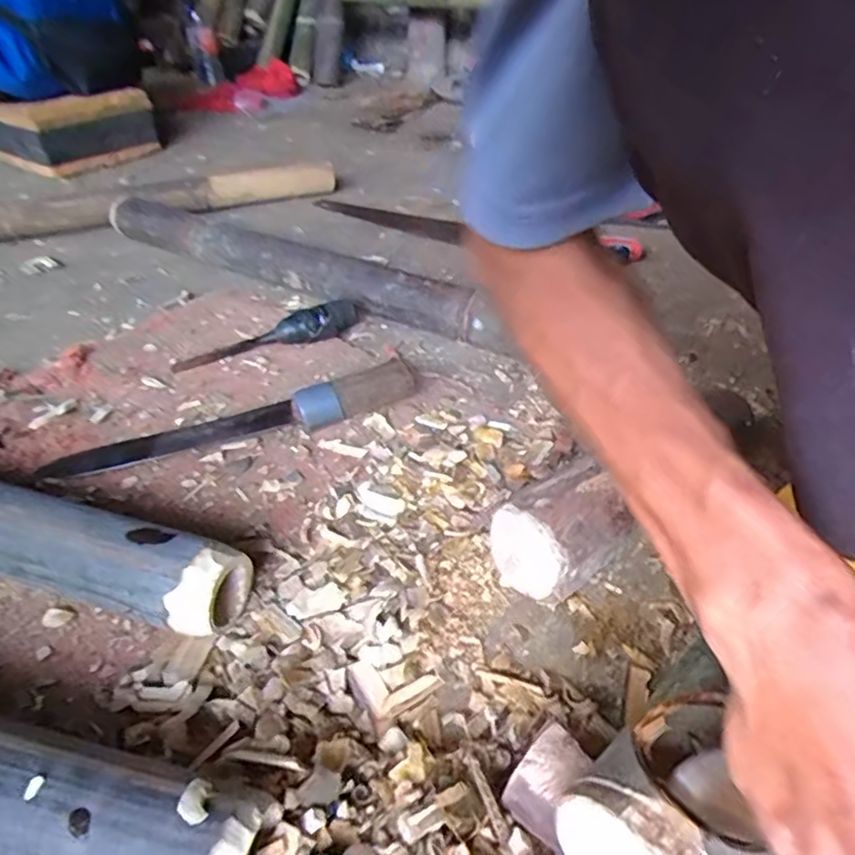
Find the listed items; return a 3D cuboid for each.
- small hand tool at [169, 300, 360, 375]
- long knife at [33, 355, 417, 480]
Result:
[{"bbox_3d":[-0.171,-0.102,0.685,0.202,0.041,0.029,-14,42,-18],"label":"small hand tool"},{"bbox_3d":[-0.172,-0.012,0.563,0.327,0.044,0.051,-10,41,-14],"label":"long knife"}]

